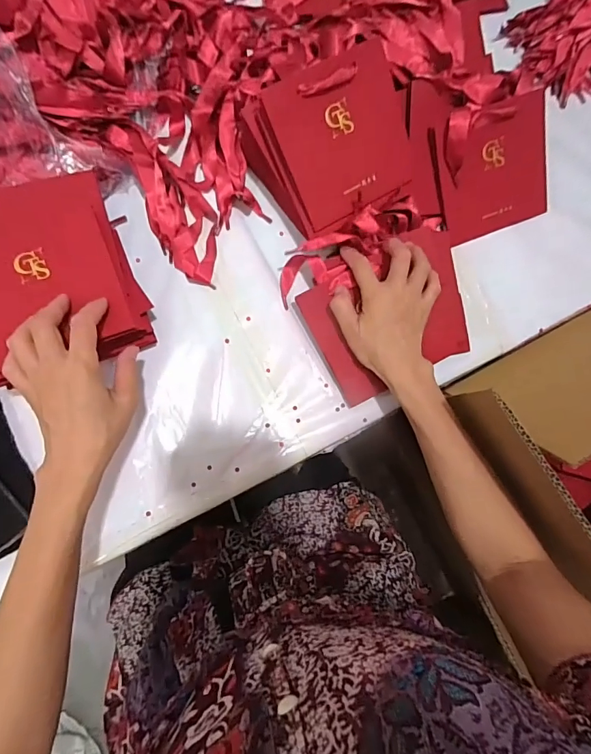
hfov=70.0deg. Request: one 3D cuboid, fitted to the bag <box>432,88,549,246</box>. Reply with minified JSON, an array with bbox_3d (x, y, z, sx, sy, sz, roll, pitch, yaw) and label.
[{"bbox_3d":[0.239,-0.246,0.507,0.140,0.011,0.134,-22,116,-6],"label":"bag"}]

